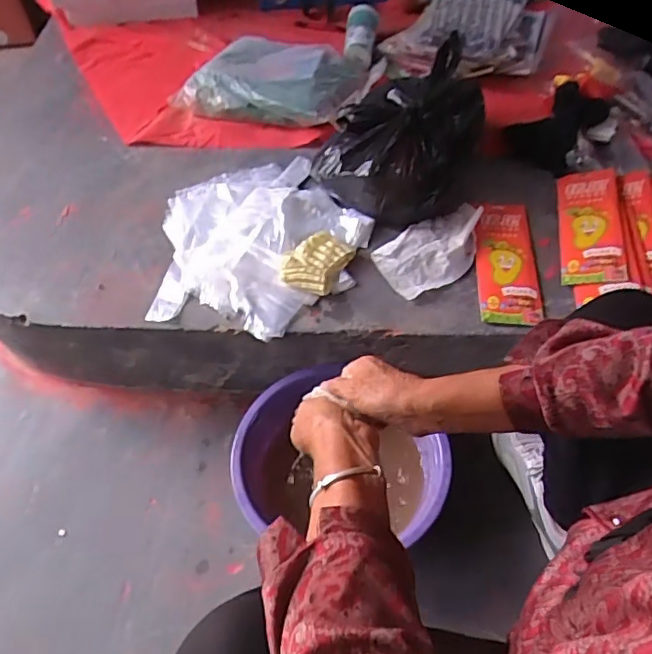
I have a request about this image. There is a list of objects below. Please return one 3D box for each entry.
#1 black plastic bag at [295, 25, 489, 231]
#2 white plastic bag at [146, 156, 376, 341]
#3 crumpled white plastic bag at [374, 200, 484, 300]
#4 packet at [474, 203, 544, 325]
[{"bbox_3d":[0.137,-0.341,0.926,0.222,0.178,0.310,24,58,18],"label":"black plastic bag"},{"bbox_3d":[-0.097,-0.149,0.896,0.331,0.046,0.380,-3,49,-1],"label":"white plastic bag"},{"bbox_3d":[0.173,-0.125,0.886,0.191,0.015,0.117,-24,57,-15],"label":"crumpled white plastic bag"},{"bbox_3d":[0.279,-0.104,0.879,0.093,0.015,0.245,7,52,1],"label":"packet"}]

